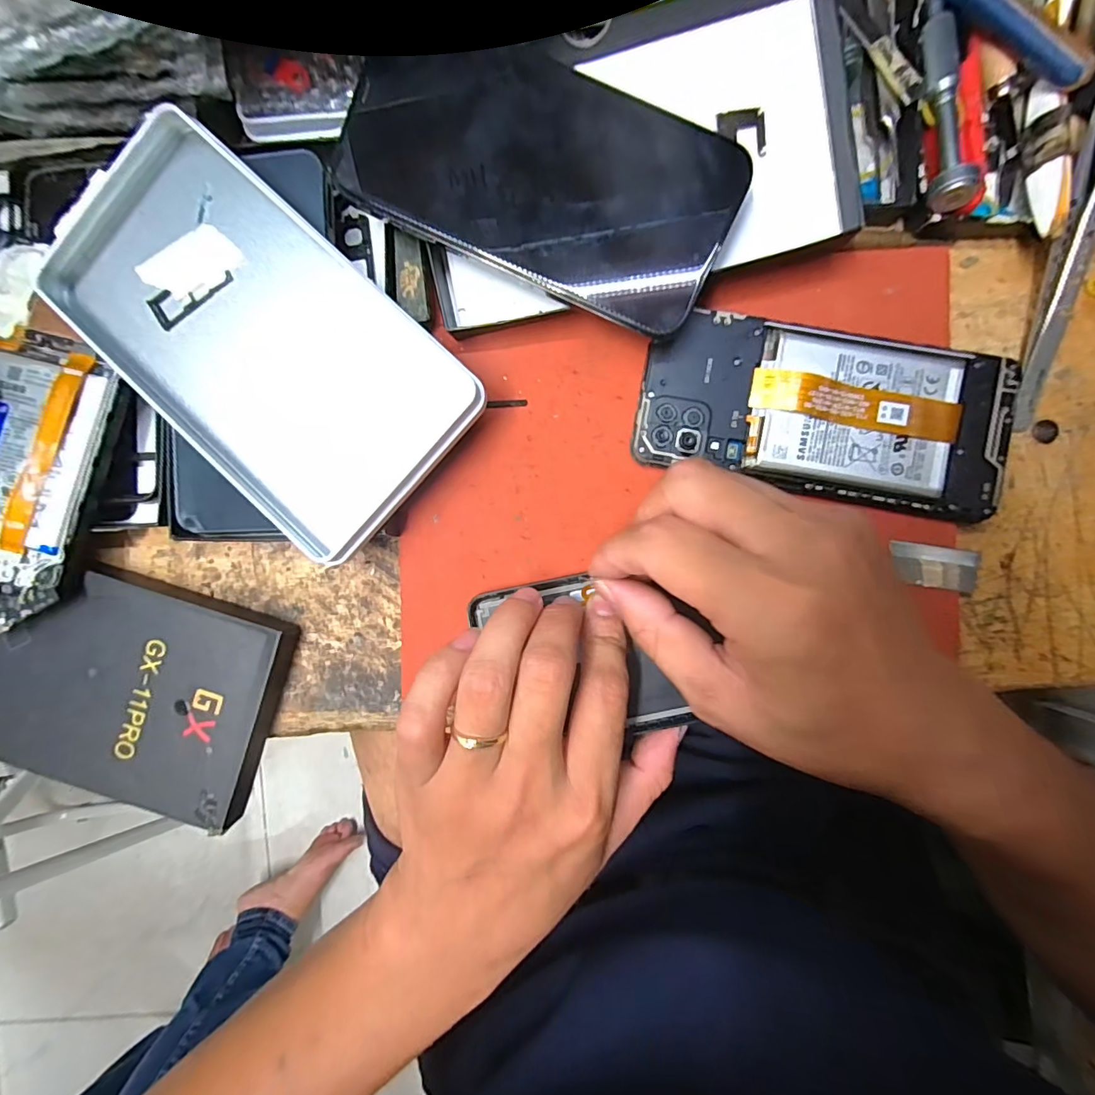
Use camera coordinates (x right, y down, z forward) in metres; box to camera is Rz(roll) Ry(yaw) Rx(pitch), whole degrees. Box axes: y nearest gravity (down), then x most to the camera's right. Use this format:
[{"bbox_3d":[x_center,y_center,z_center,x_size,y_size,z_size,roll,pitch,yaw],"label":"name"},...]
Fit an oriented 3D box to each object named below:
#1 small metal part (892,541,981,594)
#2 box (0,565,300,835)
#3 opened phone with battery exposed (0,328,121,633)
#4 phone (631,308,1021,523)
[{"bbox_3d":[0.175,0.009,0.222,0.043,0.004,0.019,8,91,-5],"label":"small metal part"},{"bbox_3d":[-0.209,0.061,0.229,0.162,0.022,0.095,18,92,-1],"label":"box"},{"bbox_3d":[-0.235,-0.032,0.215,0.062,0.011,0.125,12,92,-1],"label":"opened phone with battery exposed"},{"bbox_3d":[0.121,-0.060,0.217,0.157,0.010,0.070,10,92,-1],"label":"phone"}]

